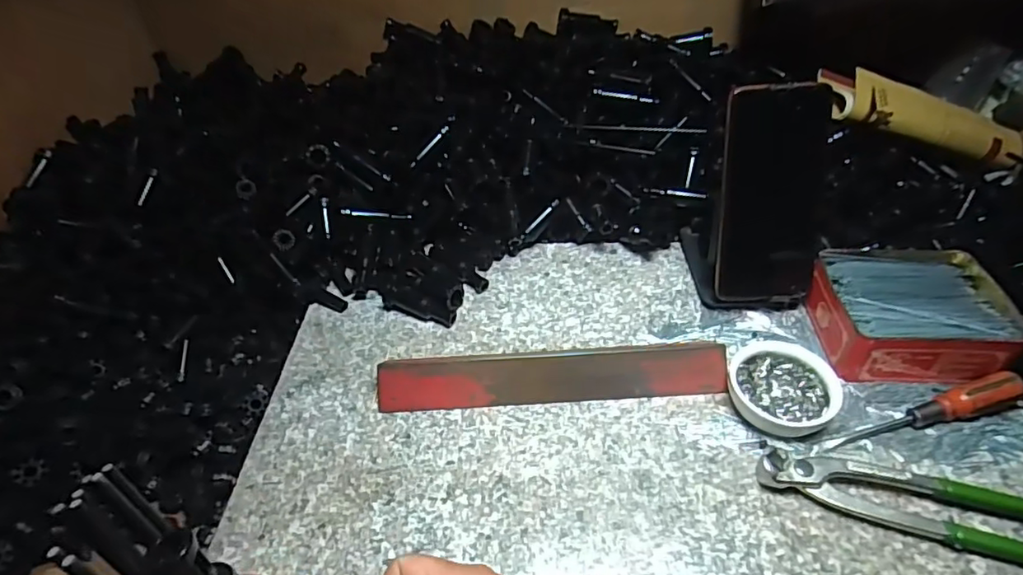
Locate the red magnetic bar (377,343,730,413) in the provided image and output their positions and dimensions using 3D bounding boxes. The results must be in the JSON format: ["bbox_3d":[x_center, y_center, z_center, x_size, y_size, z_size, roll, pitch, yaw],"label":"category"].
[{"bbox_3d":[0.031,0.065,0.425,0.255,0.025,0.031,-4,43,1],"label":"red magnetic bar"}]

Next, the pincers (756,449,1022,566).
[{"bbox_3d":[0.258,0.131,0.346,0.198,0.016,0.045,9,45,14],"label":"pincers"}]

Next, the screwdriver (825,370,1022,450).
[{"bbox_3d":[0.286,0.087,0.387,0.140,0.024,0.021,-15,44,-11],"label":"screwdriver"}]

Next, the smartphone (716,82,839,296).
[{"bbox_3d":[0.203,-0.070,0.444,0.077,0.164,0.015,-3,19,1],"label":"smartphone"}]

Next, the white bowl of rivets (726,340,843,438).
[{"bbox_3d":[0.194,0.072,0.408,0.071,0.023,0.070,-2,43,2],"label":"white bowl of rivets"}]

